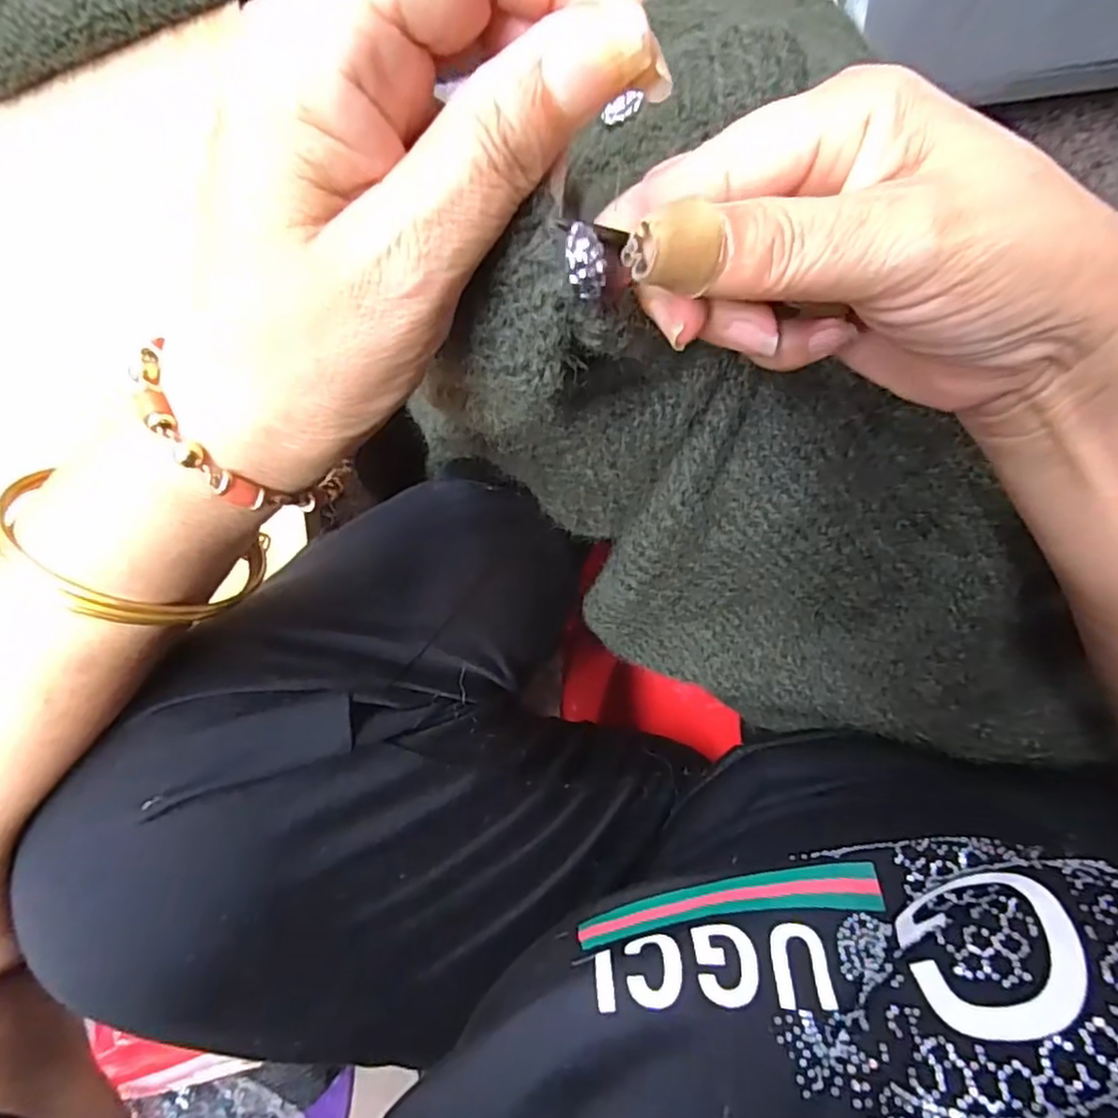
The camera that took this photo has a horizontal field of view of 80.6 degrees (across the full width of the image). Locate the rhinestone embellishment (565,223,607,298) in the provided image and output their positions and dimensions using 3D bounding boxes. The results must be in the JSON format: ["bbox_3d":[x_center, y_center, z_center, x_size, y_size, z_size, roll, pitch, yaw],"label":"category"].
[{"bbox_3d":[0.006,-0.062,0.135,0.007,0.007,0.015,-3,91,9],"label":"rhinestone embellishment"}]

